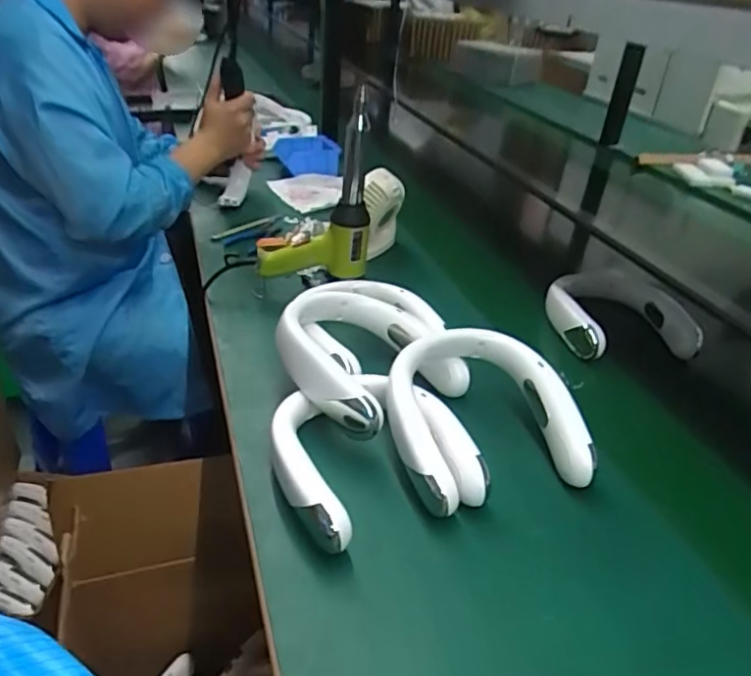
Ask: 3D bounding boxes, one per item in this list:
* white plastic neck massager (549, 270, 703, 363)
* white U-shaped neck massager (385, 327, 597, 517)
[{"bbox_3d":[0.362,-0.039,0.914,0.199,0.045,0.192,4,33,-2],"label":"white plastic neck massager"},{"bbox_3d":[0.114,0.080,0.651,0.202,0.044,0.202,-11,54,-11],"label":"white U-shaped neck massager"}]

